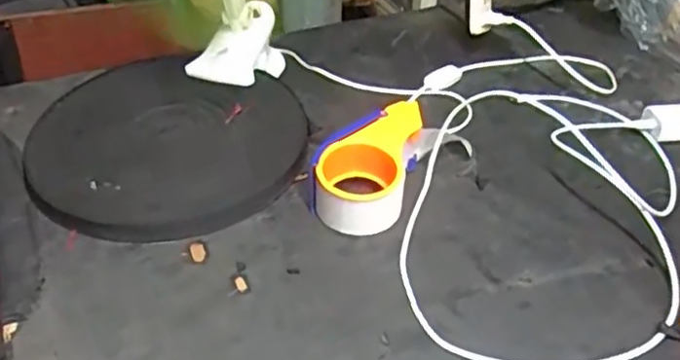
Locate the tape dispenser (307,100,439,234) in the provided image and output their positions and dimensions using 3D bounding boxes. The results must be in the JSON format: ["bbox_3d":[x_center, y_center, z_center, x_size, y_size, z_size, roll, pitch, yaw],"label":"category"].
[{"bbox_3d":[0.028,-0.015,0.628,0.081,0.063,0.151,15,40,17],"label":"tape dispenser"}]

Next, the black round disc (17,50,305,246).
[{"bbox_3d":[-0.173,-0.041,0.678,0.267,0.041,0.257,1,37,0],"label":"black round disc"}]

